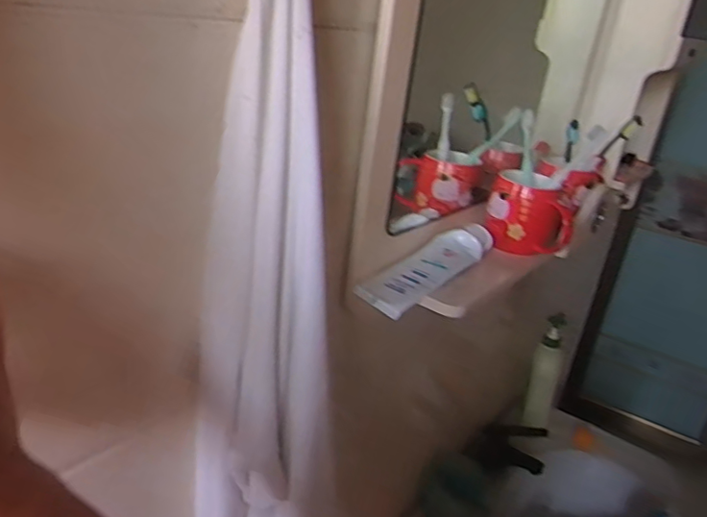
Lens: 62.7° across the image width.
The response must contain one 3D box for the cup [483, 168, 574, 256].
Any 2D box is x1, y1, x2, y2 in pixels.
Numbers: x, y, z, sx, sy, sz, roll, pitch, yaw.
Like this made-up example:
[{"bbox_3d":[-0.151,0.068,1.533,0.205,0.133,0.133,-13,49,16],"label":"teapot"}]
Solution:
[{"bbox_3d":[0.220,-0.056,0.722,0.102,0.081,0.074,16,25,19],"label":"cup"}]

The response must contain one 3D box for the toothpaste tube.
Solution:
[{"bbox_3d":[0.088,0.005,0.633,0.056,0.035,0.206,25,29,34],"label":"toothpaste tube"}]

